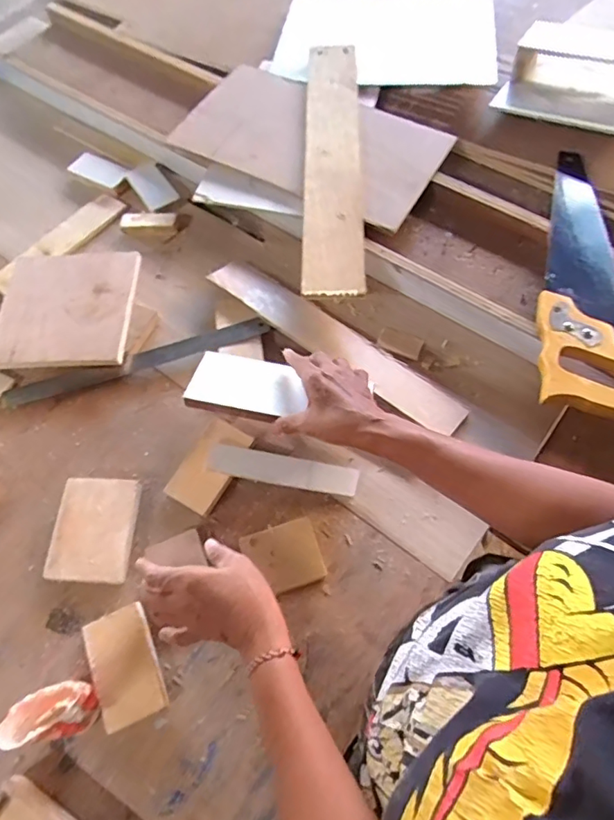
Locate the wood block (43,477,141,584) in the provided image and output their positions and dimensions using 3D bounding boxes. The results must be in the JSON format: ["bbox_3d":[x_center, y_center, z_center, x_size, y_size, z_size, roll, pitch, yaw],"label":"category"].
[{"bbox_3d":[-0.220,0.125,0.540,0.082,0.024,0.103,0,63,2],"label":"wood block"}]

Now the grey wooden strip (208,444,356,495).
[{"bbox_3d":[-0.025,0.063,0.547,0.155,0.009,0.031,11,79,-1],"label":"grey wooden strip"}]

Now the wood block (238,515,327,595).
[{"bbox_3d":[-0.023,0.146,0.517,0.071,0.013,0.063,-18,63,-7],"label":"wood block"}]

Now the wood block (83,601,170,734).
[{"bbox_3d":[-0.167,0.236,0.481,0.057,0.016,0.095,-23,64,-10],"label":"wood block"}]

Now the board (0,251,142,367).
[{"bbox_3d":[-0.306,-0.132,0.658,0.174,0.009,0.166,-1,67,6],"label":"board"}]

